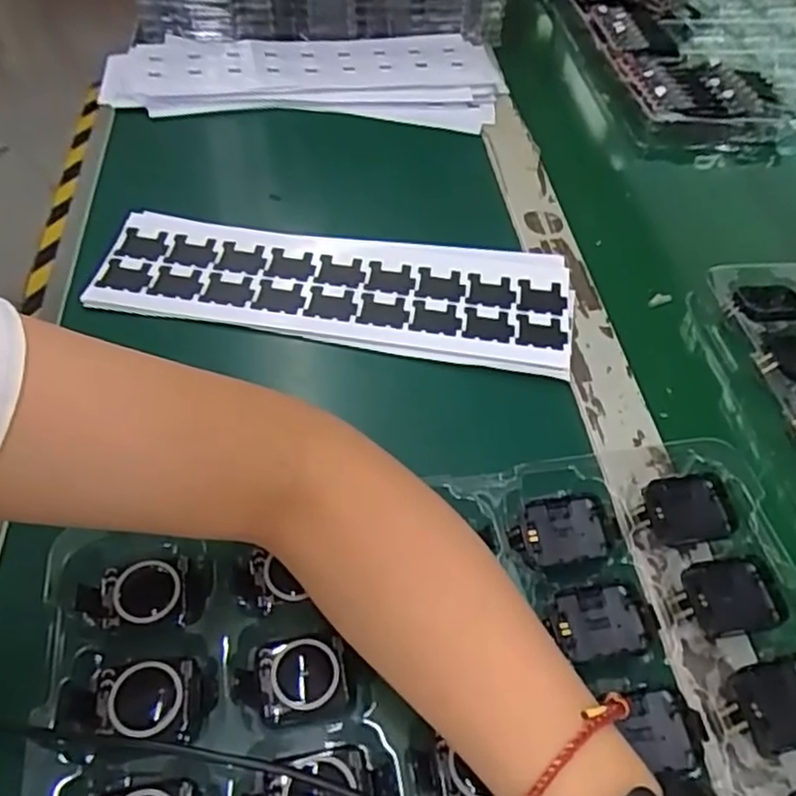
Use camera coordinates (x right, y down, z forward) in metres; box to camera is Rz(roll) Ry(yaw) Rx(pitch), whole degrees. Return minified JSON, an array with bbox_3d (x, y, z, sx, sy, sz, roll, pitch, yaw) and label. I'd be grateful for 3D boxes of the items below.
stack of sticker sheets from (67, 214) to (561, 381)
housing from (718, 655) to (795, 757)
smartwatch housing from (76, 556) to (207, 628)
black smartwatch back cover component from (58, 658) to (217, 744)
[{"bbox_3d":[-0.043,-0.071,0.449,0.299,0.010,0.100,7,53,1],"label":"stack of sticker sheets"},{"bbox_3d":[0.157,0.126,0.287,0.048,0.008,0.032,-9,52,-11],"label":"housing"},{"bbox_3d":[-0.111,0.085,0.304,0.051,0.006,0.029,-4,51,-8],"label":"smartwatch housing"},{"bbox_3d":[-0.100,0.117,0.274,0.055,0.009,0.031,3,51,-2],"label":"black smartwatch back cover component"}]

